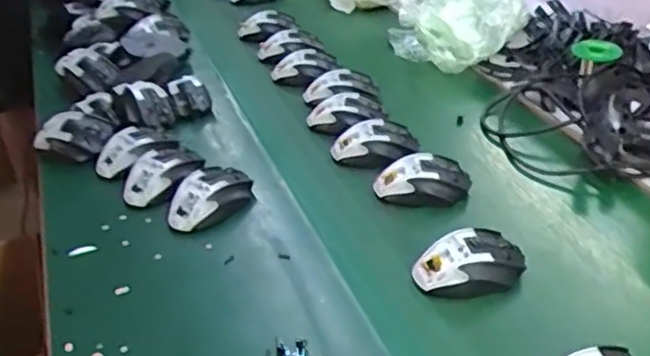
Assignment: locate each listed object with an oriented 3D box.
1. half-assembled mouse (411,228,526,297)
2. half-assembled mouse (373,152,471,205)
[{"bbox_3d":[0.154,0.095,0.705,0.115,0.044,0.072,-16,36,-17],"label":"half-assembled mouse"},{"bbox_3d":[0.122,0.008,0.839,0.119,0.049,0.066,-9,35,-6],"label":"half-assembled mouse"}]

